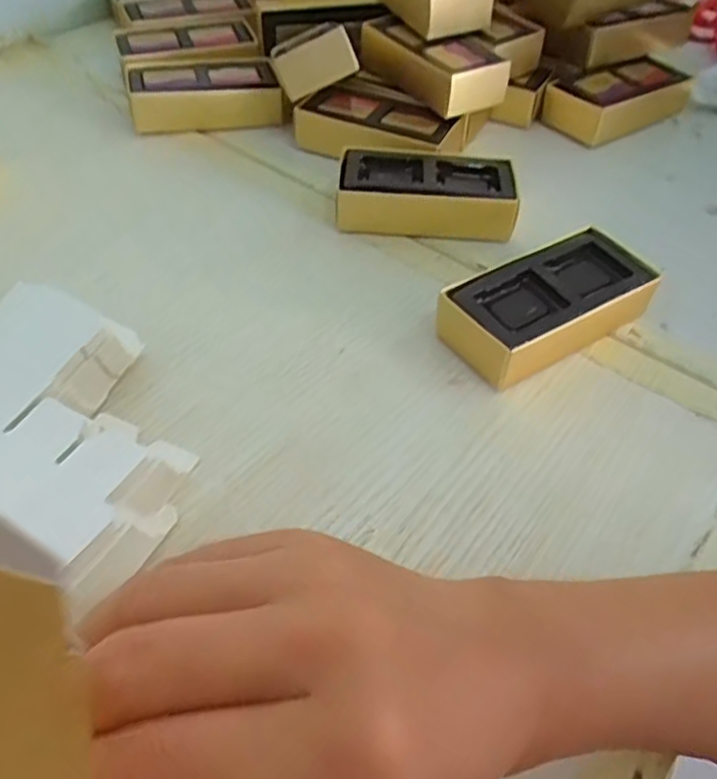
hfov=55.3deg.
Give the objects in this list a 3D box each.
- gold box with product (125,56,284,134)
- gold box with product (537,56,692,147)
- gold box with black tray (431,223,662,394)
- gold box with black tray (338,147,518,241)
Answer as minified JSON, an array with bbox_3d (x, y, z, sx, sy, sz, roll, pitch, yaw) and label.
[{"bbox_3d":[-0.122,-0.235,0.540,0.111,0.030,0.073,-9,50,-10],"label":"gold box with product"},{"bbox_3d":[0.214,-0.243,0.561,0.119,0.032,0.064,-27,55,-24],"label":"gold box with product"},{"bbox_3d":[0.106,-0.047,0.380,0.117,0.034,0.062,-29,56,-25],"label":"gold box with black tray"},{"bbox_3d":[0.044,-0.129,0.453,0.112,0.035,0.062,4,49,1],"label":"gold box with black tray"}]

